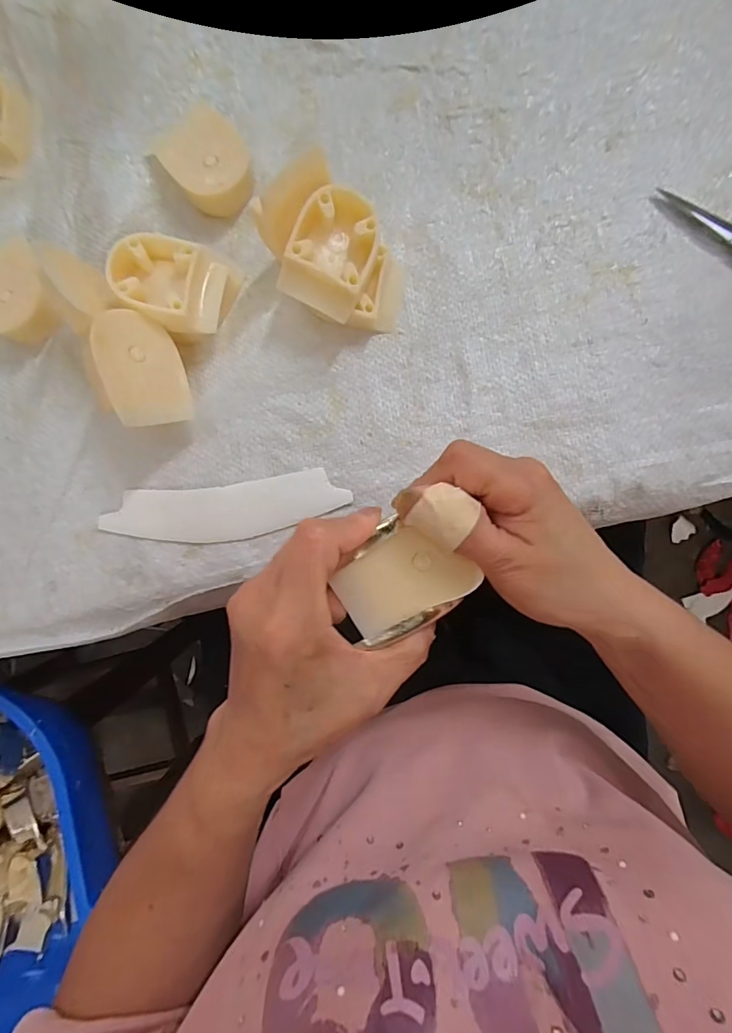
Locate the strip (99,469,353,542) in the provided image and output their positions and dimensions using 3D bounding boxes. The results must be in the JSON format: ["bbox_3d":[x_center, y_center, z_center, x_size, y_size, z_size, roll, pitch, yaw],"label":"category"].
[{"bbox_3d":[-0.088,-0.004,0.293,0.152,0.005,0.036,-6,89,2],"label":"strip"}]

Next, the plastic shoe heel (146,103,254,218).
[{"bbox_3d":[-0.098,-0.221,0.293,0.050,0.024,0.051,-32,86,1],"label":"plastic shoe heel"}]

